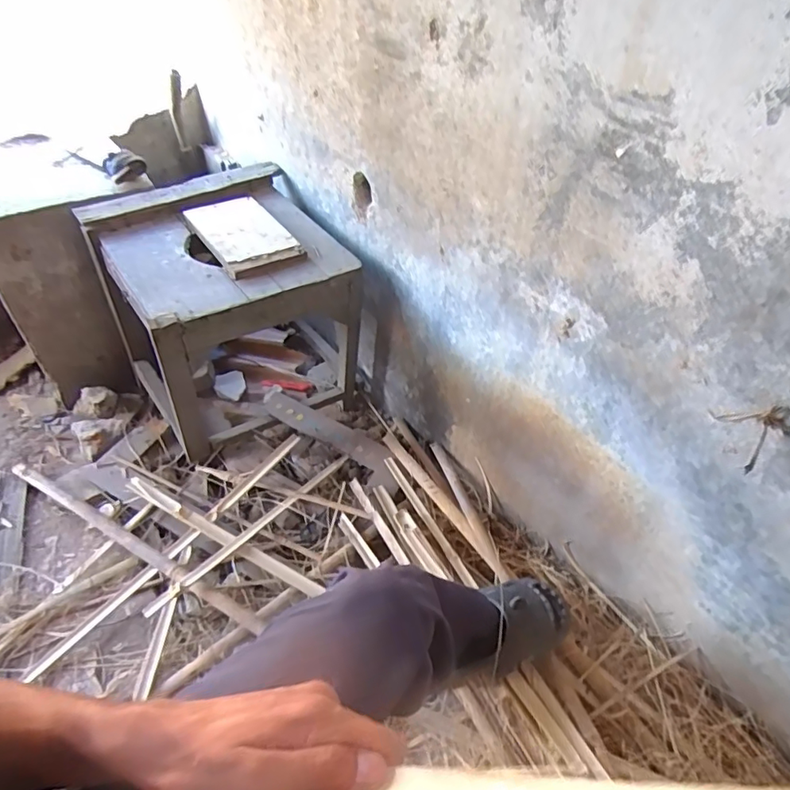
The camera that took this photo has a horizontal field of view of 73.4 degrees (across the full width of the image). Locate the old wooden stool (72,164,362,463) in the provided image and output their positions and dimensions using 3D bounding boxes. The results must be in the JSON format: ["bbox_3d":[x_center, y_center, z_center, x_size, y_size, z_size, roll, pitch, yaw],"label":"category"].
[{"bbox_3d":[-0.372,-0.179,1.261,0.479,0.481,0.461,-23,51,-23],"label":"old wooden stool"}]

